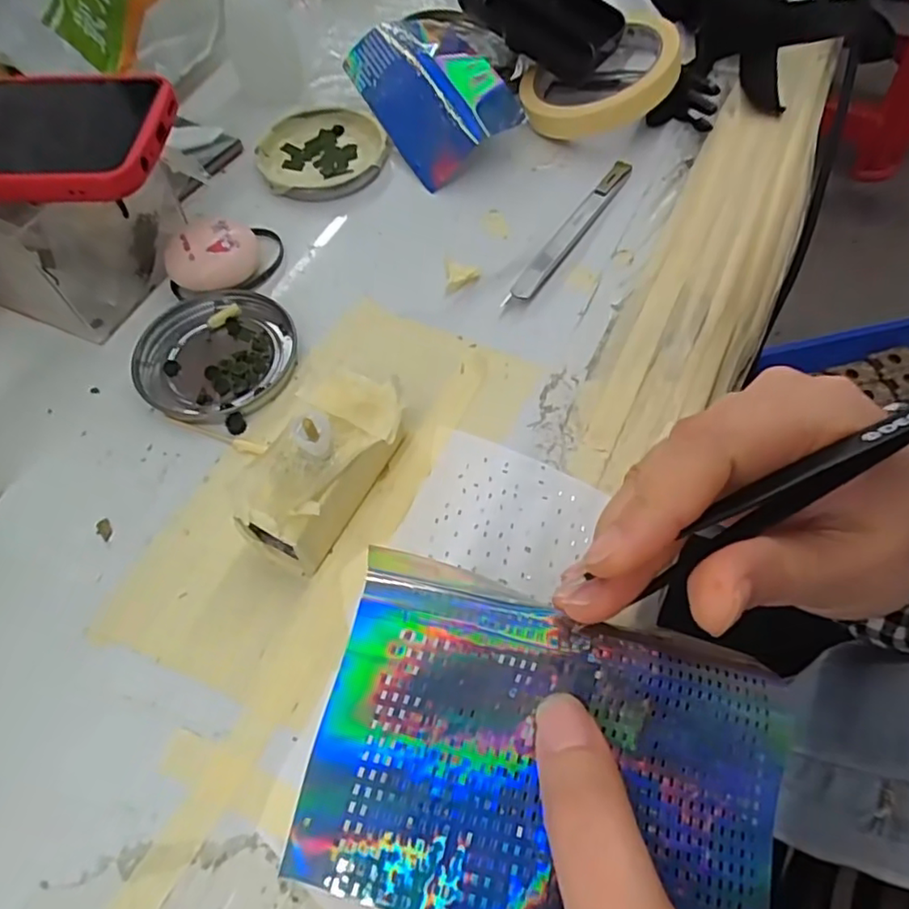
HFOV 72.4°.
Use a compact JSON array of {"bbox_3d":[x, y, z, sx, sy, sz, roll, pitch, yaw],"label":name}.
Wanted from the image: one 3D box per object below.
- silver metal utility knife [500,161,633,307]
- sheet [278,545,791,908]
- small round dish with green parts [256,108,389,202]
[{"bbox_3d":[0.065,-0.127,0.350,0.015,0.009,0.133,29,65,18],"label":"silver metal utility knife"},{"bbox_3d":[0.027,0.078,0.159,0.120,0.010,0.077,16,75,-3],"label":"sheet"},{"bbox_3d":[-0.084,-0.190,0.392,0.077,0.009,0.078,-1,60,2],"label":"small round dish with green parts"}]

